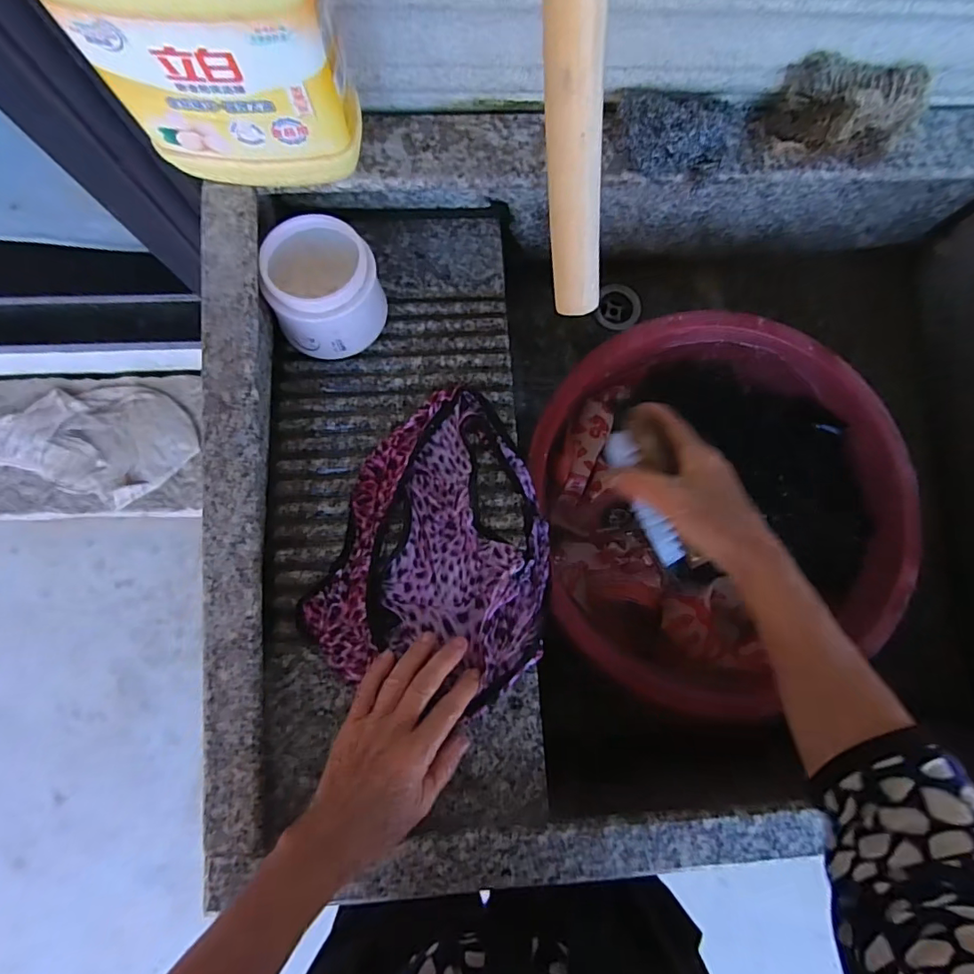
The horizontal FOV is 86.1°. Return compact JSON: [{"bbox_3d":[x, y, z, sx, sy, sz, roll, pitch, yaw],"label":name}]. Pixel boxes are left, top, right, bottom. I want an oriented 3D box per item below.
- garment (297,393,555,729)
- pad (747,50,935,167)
[{"bbox_3d":[-0.031,0.041,0.439,0.181,0.046,0.243,16,83,-2],"label":"garment"},{"bbox_3d":[0.283,-0.300,0.417,0.118,0.047,0.051,-1,84,-4],"label":"pad"}]

